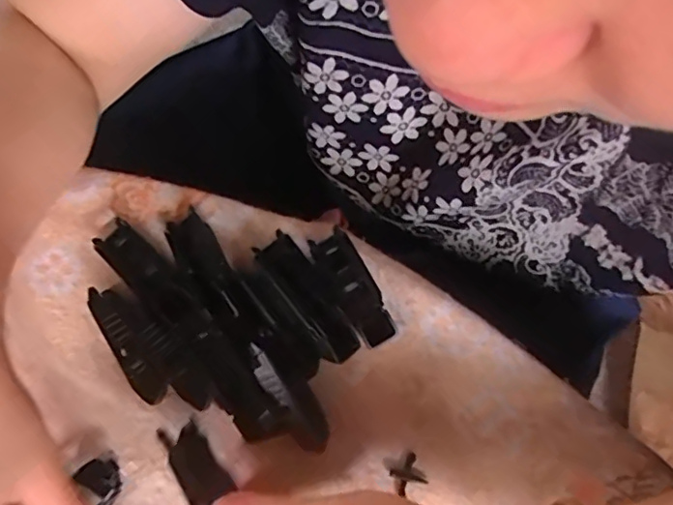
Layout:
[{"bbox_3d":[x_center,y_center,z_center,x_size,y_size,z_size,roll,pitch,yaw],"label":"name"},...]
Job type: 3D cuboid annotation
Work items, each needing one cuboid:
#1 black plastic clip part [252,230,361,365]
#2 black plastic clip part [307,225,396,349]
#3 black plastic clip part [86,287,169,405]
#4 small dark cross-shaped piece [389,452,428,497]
[{"bbox_3d":[-0.016,0.022,0.288,0.022,0.018,0.076,-33,67,-7],"label":"black plastic clip part"},{"bbox_3d":[0.008,0.019,0.298,0.023,0.010,0.065,-29,81,-6],"label":"black plastic clip part"},{"bbox_3d":[-0.109,0.047,0.282,0.016,0.004,0.067,-35,82,-7],"label":"black plastic clip part"},{"bbox_3d":[0.037,0.117,0.288,0.017,0.004,0.016,-27,81,-6],"label":"small dark cross-shaped piece"}]

